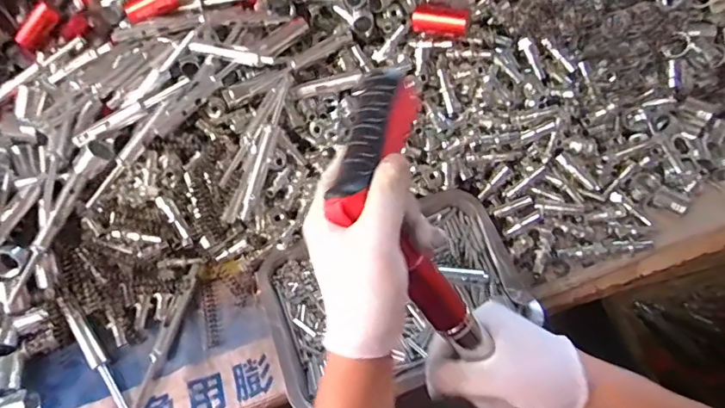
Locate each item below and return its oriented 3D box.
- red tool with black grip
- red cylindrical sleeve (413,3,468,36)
[{"bbox_3d":[0.031,0.021,0.334,0.085,0.044,0.213,-25,104,-11],"label":"red tool with black grip"},{"bbox_3d":[0.089,-0.206,0.553,0.065,0.027,0.025,19,63,26],"label":"red cylindrical sleeve"}]

